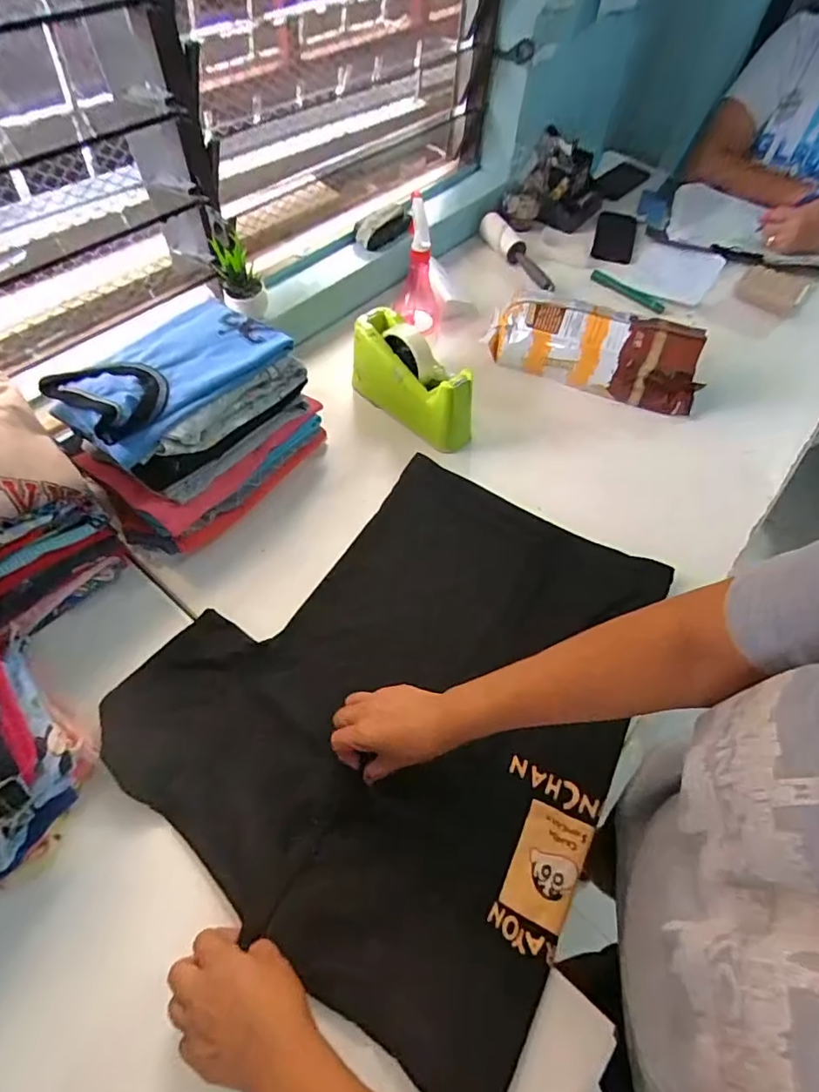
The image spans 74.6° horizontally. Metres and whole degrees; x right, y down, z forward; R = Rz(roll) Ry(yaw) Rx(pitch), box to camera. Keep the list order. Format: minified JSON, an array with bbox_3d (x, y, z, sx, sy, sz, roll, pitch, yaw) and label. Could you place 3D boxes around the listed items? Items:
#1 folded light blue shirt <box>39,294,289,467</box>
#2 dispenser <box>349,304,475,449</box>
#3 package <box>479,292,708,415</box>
[{"bbox_3d":[-0.271,-0.204,0.608,0.149,0.042,0.238,36,62,17],"label":"folded light blue shirt"},{"bbox_3d":[0.005,-0.230,0.748,0.199,0.110,0.058,41,64,20],"label":"dispenser"},{"bbox_3d":[0.279,-0.298,0.808,0.311,0.106,0.091,18,59,7],"label":"package"}]

